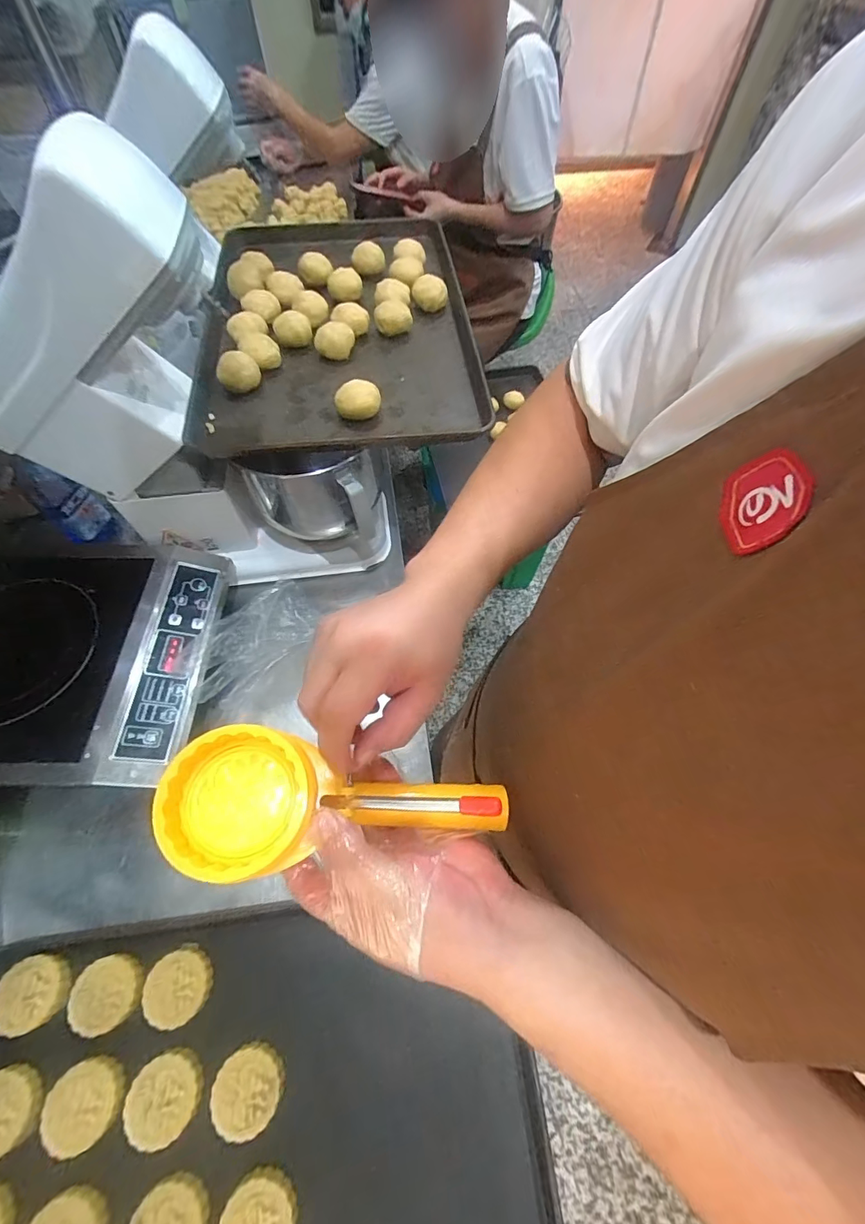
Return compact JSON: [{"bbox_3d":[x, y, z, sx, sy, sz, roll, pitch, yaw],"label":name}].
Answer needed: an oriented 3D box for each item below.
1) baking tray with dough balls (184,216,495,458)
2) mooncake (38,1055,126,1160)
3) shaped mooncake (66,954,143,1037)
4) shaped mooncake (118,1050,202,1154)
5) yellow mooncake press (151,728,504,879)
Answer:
[{"bbox_3d":[-0.157,-0.492,0.731,0.411,0.054,0.659,-7,62,-4],"label":"baking tray with dough balls"},{"bbox_3d":[-0.359,0.504,0.458,0.067,0.022,0.067,0,61,0],"label":"mooncake"},{"bbox_3d":[-0.363,0.425,0.500,0.069,0.024,0.067,0,61,0],"label":"shaped mooncake"},{"bbox_3d":[-0.276,0.500,0.459,0.070,0.019,0.066,0,61,0],"label":"shaped mooncake"},{"bbox_3d":[-0.053,0.112,0.266,0.189,0.065,0.079,1,61,-4],"label":"yellow mooncake press"}]

